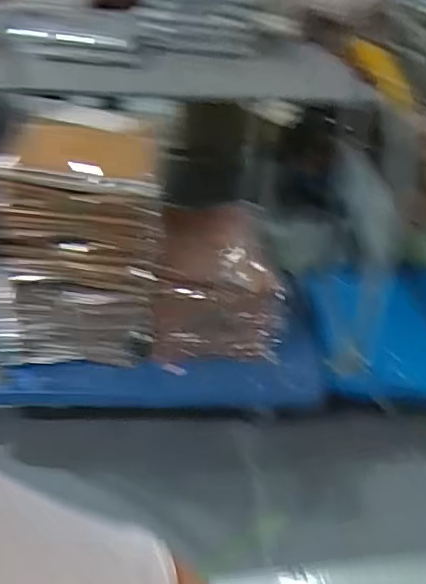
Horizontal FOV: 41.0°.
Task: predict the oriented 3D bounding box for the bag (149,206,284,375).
[{"bbox_3d":[0.003,-0.032,1.510,0.315,0.271,0.404,2,36,-4],"label":"bag"}]

